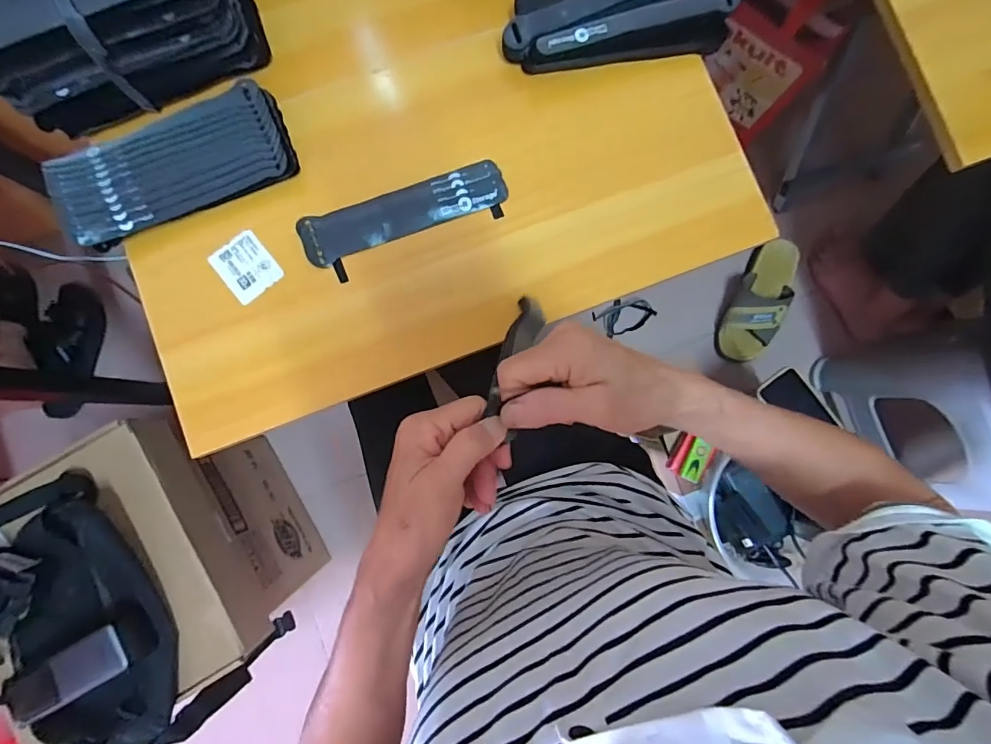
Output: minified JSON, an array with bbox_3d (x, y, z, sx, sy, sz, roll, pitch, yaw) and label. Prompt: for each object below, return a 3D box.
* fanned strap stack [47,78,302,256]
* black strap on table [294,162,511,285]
[{"bbox_3d":[-0.292,-0.189,0.429,0.202,0.034,0.088,-23,86,-4],"label":"fanned strap stack"},{"bbox_3d":[-0.085,-0.147,0.445,0.197,0.008,0.061,-18,86,-4],"label":"black strap on table"}]

